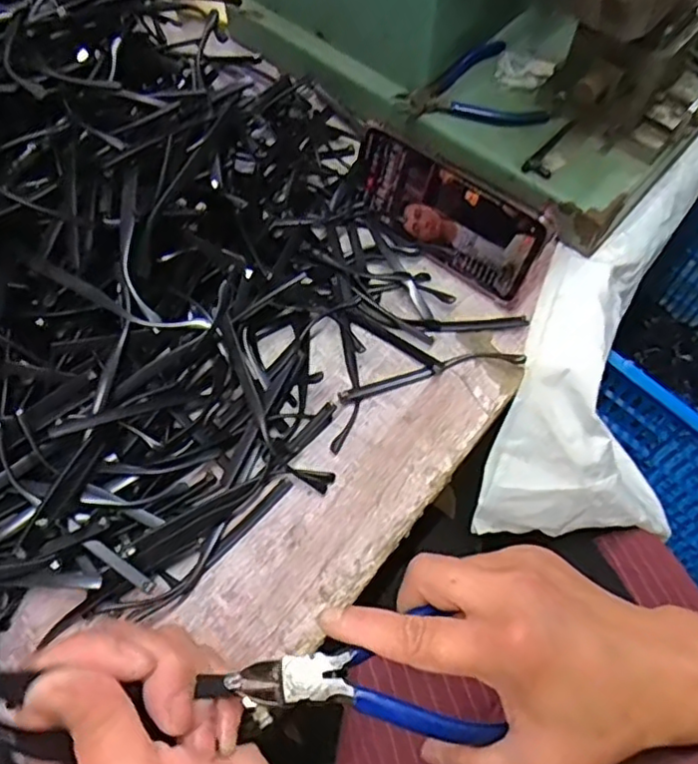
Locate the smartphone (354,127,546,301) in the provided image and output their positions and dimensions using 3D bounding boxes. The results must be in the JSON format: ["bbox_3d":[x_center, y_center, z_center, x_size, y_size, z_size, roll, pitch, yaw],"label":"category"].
[{"bbox_3d":[0.069,-0.126,0.480,0.153,0.074,0.004,35,52,16],"label":"smartphone"}]

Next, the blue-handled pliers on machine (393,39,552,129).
[{"bbox_3d":[0.110,-0.237,0.527,0.105,0.024,0.096,0,63,0],"label":"blue-handled pliers on machine"}]

